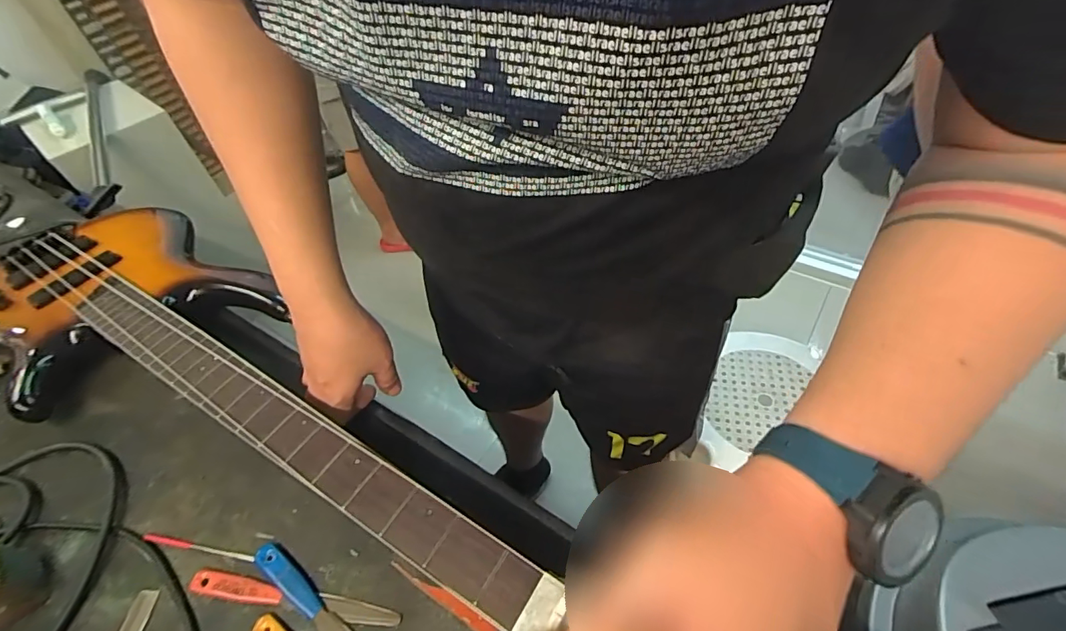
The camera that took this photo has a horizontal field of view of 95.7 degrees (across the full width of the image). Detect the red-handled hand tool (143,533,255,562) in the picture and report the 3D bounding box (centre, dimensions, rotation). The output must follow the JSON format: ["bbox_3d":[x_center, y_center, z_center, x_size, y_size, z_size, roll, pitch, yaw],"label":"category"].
[{"bbox_3d":[-0.300,0.209,0.434,0.111,0.009,0.007,5,49,11],"label":"red-handled hand tool"}]

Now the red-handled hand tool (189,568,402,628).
[{"bbox_3d":[-0.199,0.233,0.398,0.185,0.006,0.020,3,49,10],"label":"red-handled hand tool"}]

